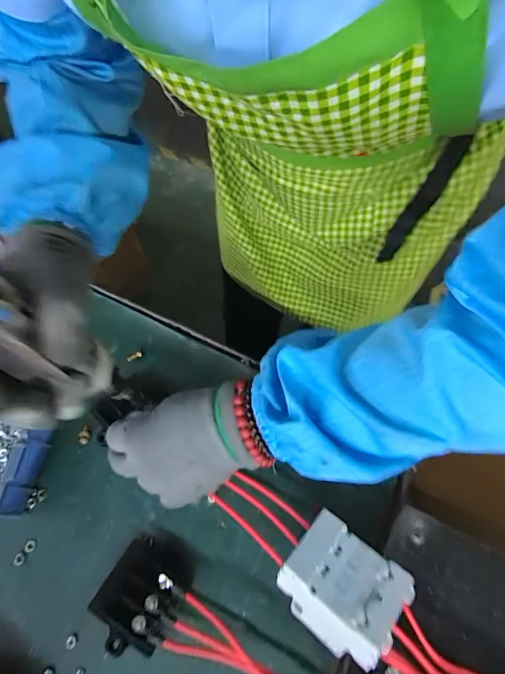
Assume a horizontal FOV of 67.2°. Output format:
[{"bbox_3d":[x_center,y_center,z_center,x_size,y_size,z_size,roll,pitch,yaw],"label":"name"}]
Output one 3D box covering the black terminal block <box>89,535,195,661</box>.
[{"bbox_3d":[-0.091,0.208,0.308,0.064,0.021,0.076,23,65,13],"label":"black terminal block"}]

